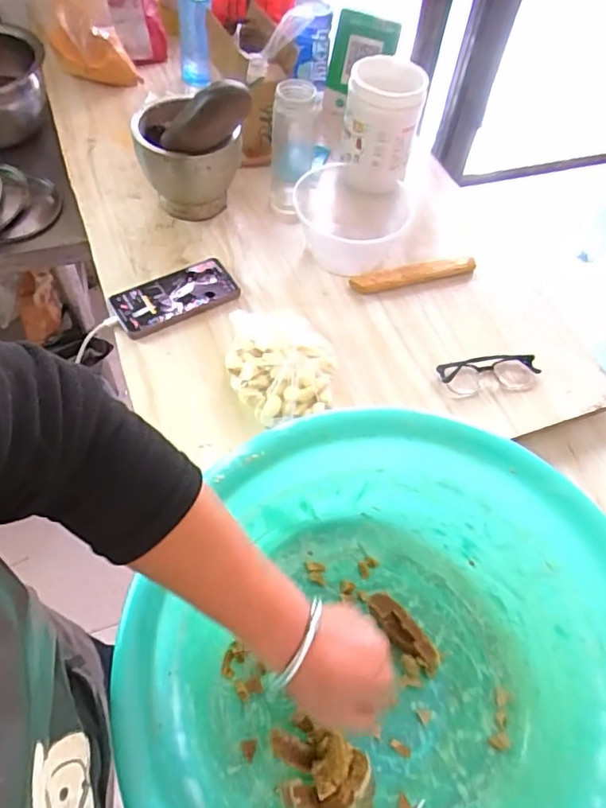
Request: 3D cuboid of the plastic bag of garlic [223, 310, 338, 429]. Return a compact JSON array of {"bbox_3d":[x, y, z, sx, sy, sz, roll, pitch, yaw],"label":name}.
[{"bbox_3d":[-0.027,-0.037,0.688,0.128,0.056,0.132,1,58,-4],"label":"plastic bag of garlic"}]

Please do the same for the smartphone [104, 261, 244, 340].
[{"bbox_3d":[-0.170,-0.141,0.759,0.158,0.012,0.082,-31,71,-19],"label":"smartphone"}]

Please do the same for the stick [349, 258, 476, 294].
[{"bbox_3d":[0.162,-0.186,0.816,0.194,0.028,0.022,-14,60,-12],"label":"stick"}]

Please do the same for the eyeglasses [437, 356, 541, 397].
[{"bbox_3d":[0.240,-0.037,0.728,0.129,0.024,0.045,-5,58,-7],"label":"eyeglasses"}]

